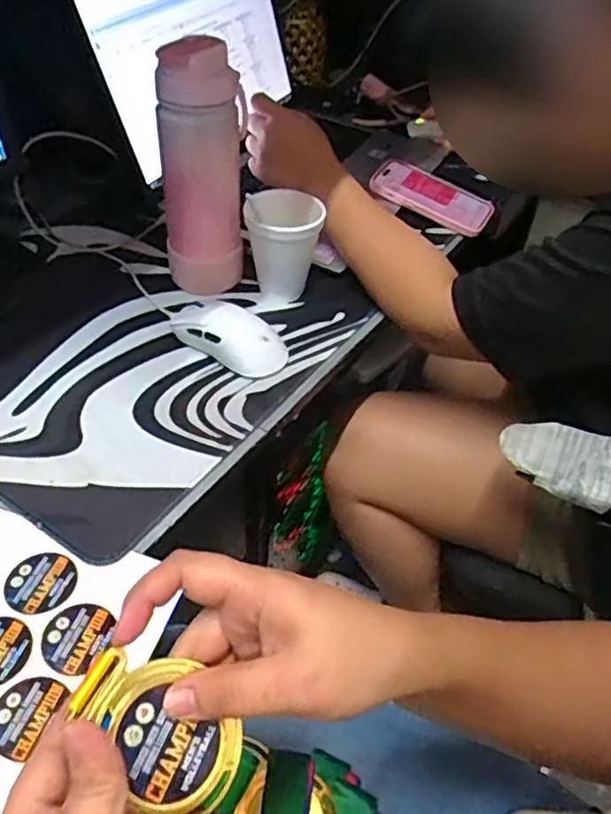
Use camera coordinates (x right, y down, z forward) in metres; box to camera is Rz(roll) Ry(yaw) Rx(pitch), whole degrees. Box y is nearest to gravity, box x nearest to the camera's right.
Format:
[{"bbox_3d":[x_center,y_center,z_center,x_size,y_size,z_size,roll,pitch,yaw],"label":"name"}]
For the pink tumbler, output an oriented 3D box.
[{"bbox_3d":[-0.096,-0.219,0.616,0.073,0.223,0.059,7,46,2],"label":"pink tumbler"}]

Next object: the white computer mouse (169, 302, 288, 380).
[{"bbox_3d":[-0.068,-0.065,0.594,0.102,0.034,0.047,26,49,18],"label":"white computer mouse"}]

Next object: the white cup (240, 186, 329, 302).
[{"bbox_3d":[-0.022,-0.161,0.639,0.075,0.099,0.071,4,45,-1],"label":"white cup"}]

